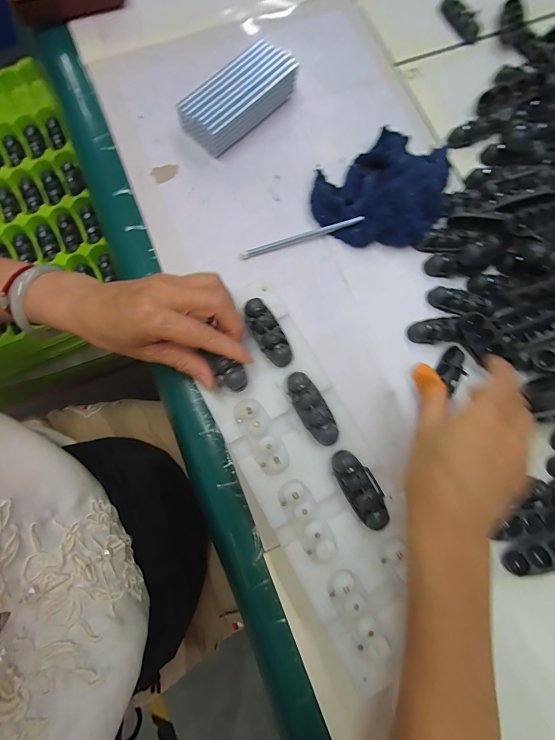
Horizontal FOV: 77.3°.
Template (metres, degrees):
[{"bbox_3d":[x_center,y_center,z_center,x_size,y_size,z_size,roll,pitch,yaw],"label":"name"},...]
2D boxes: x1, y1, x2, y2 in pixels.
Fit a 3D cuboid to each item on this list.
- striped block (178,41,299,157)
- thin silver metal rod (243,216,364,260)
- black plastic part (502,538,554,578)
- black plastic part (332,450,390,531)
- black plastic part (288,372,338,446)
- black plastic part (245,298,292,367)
[{"bbox_3d":[-0.035,-0.279,0.355,0.131,0.028,0.051,-42,82,-8],"label":"striped block"},{"bbox_3d":[0.023,-0.129,0.336,0.122,0.007,0.009,-18,79,-4],"label":"thin silver metal rod"},{"bbox_3d":[0.210,0.142,0.267,0.064,0.017,0.019,-26,79,13],"label":"black plastic part"},{"bbox_3d":[0.065,0.093,0.268,0.025,0.015,0.063,-27,80,-6],"label":"black plastic part"},{"bbox_3d":[0.028,0.031,0.280,0.024,0.016,0.062,-30,80,-6],"label":"black plastic part"},{"bbox_3d":[-0.008,-0.031,0.294,0.024,0.018,0.060,-27,80,-6],"label":"black plastic part"}]

